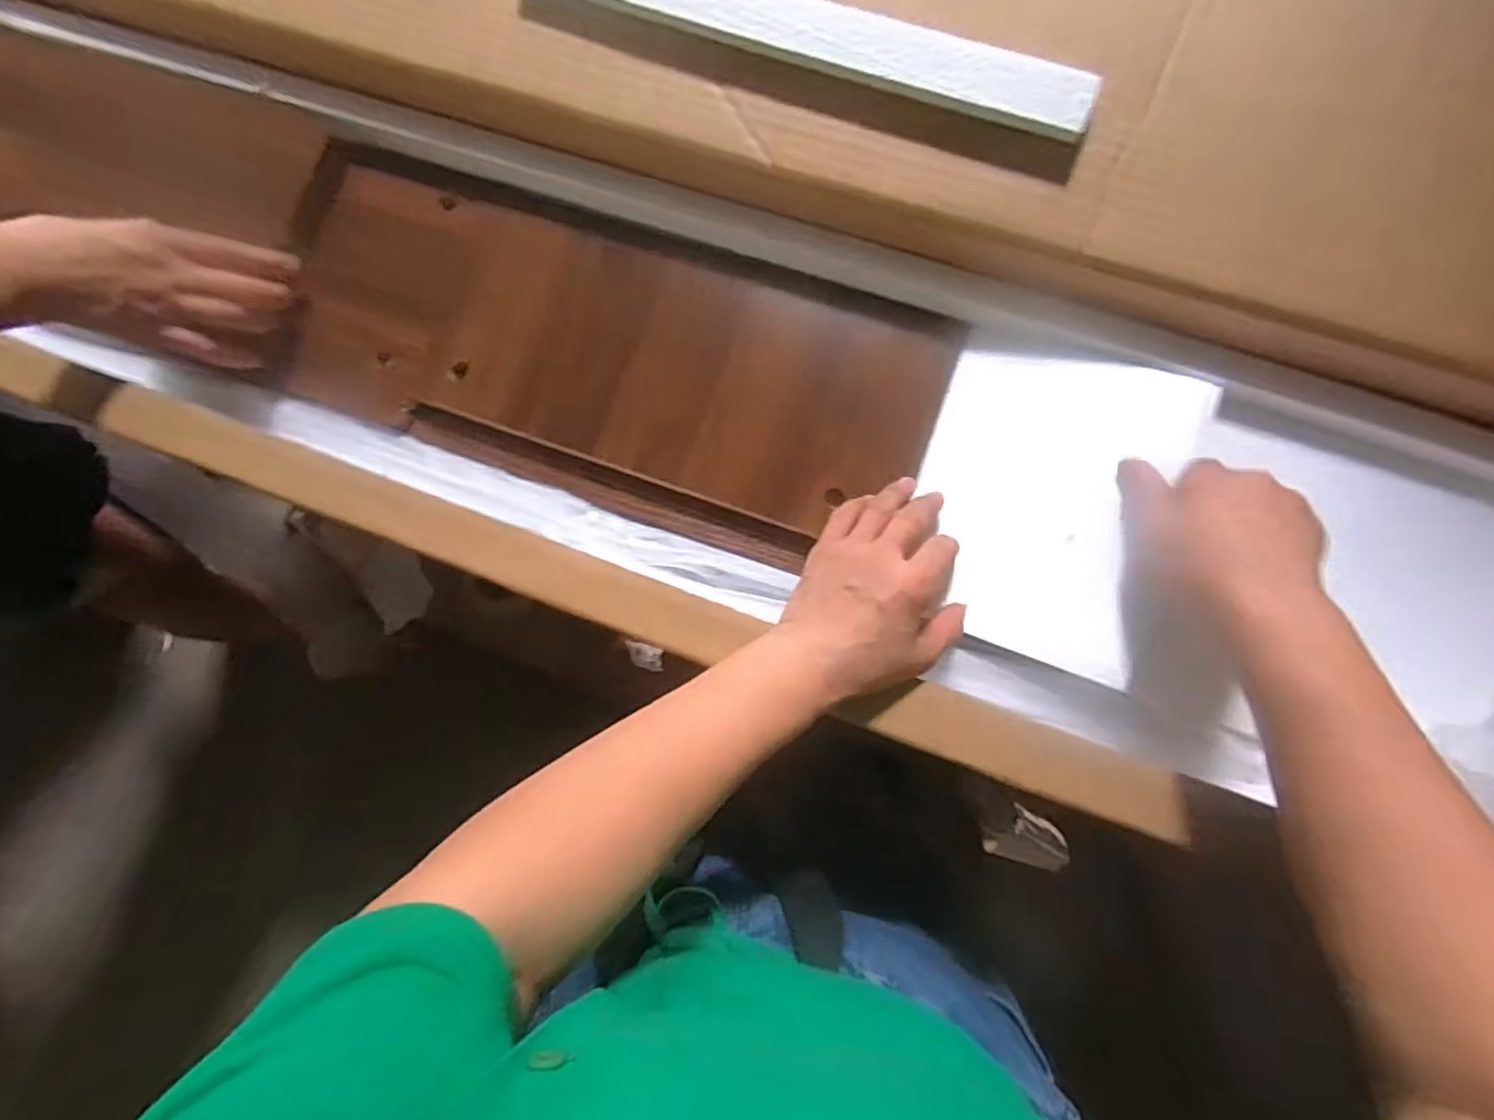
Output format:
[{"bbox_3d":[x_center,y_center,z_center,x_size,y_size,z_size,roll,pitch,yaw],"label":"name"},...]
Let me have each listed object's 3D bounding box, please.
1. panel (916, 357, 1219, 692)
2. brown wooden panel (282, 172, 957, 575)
[{"bbox_3d":[0.191,-0.040,0.432,0.154,0.010,0.196,20,87,15],"label":"panel"},{"bbox_3d":[-0.100,-0.138,0.478,0.457,0.021,0.185,18,88,5],"label":"brown wooden panel"}]

